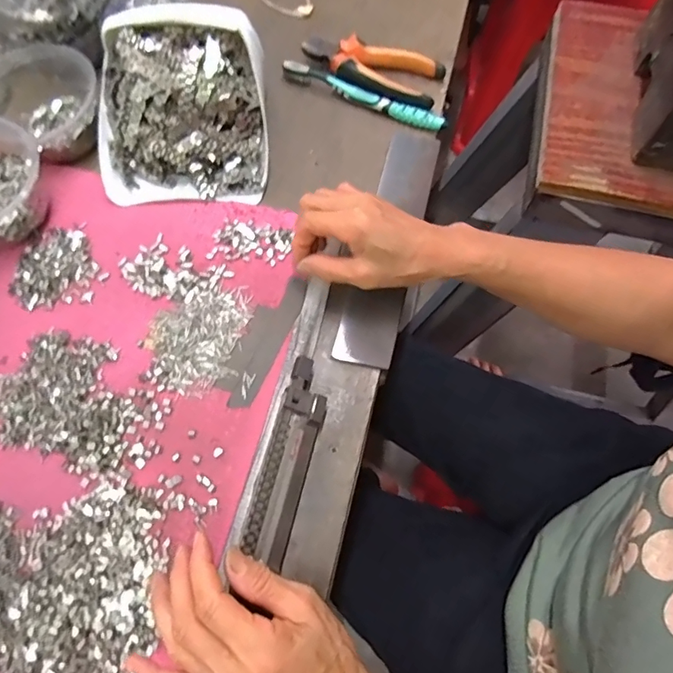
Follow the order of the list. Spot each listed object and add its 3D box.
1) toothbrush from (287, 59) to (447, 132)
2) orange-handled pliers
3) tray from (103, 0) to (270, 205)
[{"bbox_3d":[0.028,-0.252,0.498,0.183,0.020,0.016,26,71,8],"label":"toothbrush"},{"bbox_3d":[0.036,-0.284,0.506,0.148,0.023,0.062,21,70,6],"label":"orange-handled pliers"},{"bbox_3d":[-0.144,-0.213,0.440,0.153,0.032,0.169,-2,100,-3],"label":"tray"}]

